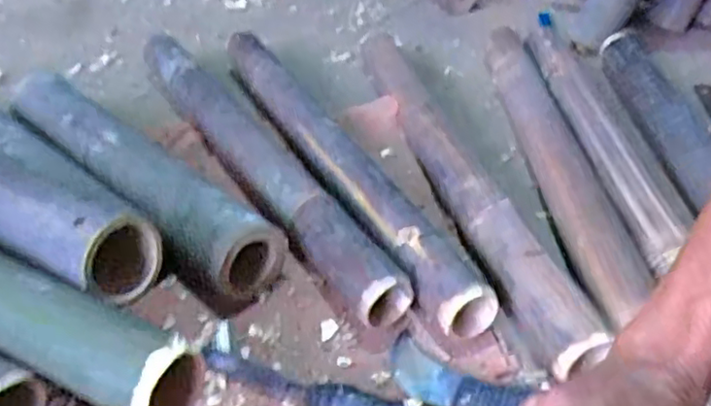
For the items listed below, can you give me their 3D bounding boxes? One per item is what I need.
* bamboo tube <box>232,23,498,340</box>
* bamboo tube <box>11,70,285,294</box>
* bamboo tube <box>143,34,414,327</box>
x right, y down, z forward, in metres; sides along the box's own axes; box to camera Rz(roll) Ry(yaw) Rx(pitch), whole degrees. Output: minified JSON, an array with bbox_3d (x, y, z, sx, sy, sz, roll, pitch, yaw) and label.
[{"bbox_3d":[-0.033,-0.067,0.827,0.073,0.066,0.627,-17,41,-21],"label":"bamboo tube"},{"bbox_3d":[-0.264,-0.038,0.767,0.094,0.077,0.472,-30,47,-33],"label":"bamboo tube"},{"bbox_3d":[-0.135,-0.075,0.832,0.078,0.068,0.654,-19,42,-23],"label":"bamboo tube"}]

